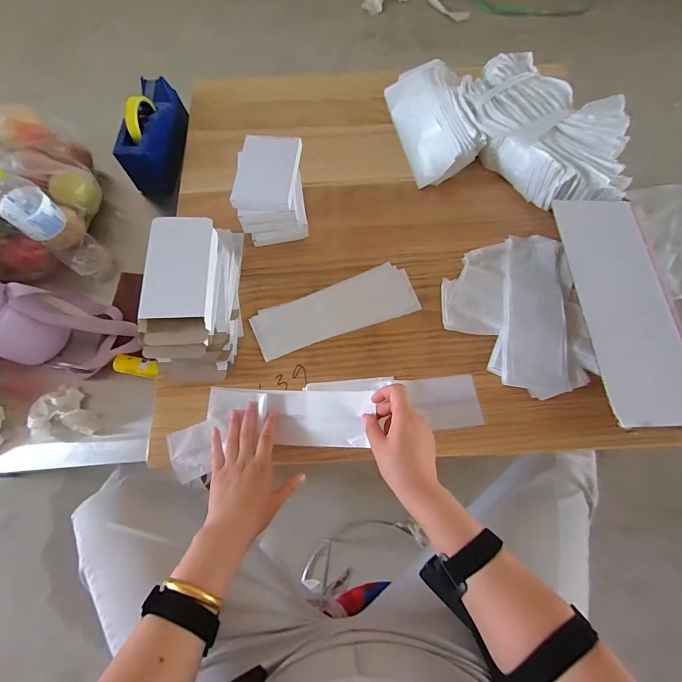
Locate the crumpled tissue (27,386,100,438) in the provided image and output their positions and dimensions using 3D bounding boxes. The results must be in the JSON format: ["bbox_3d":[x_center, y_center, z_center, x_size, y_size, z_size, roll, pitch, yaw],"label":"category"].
[{"bbox_3d":[-0.440,0.111,0.576,0.093,0.034,0.074,-5,70,0],"label":"crumpled tissue"}]

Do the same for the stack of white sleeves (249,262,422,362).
[{"bbox_3d":[-0.008,-0.049,0.568,0.256,0.017,0.088,-21,71,-6],"label":"stack of white sleeves"}]

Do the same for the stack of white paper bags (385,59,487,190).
[{"bbox_3d":[0.172,-0.422,0.669,0.130,0.062,0.272,-13,71,-3],"label":"stack of white paper bags"}]

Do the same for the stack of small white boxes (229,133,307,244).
[{"bbox_3d":[-0.106,-0.229,0.577,0.097,0.116,0.134,-3,70,0],"label":"stack of small white boxes"}]

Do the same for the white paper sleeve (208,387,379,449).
[{"bbox_3d":[-0.076,0.106,0.506,0.229,0.014,0.077,-1,61,7],"label":"white paper sleeve"}]

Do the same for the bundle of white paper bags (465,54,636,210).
[{"bbox_3d":[0.354,-0.361,0.629,0.306,0.081,0.214,38,76,14],"label":"bundle of white paper bags"}]

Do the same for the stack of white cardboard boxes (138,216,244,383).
[{"bbox_3d":[-0.211,-0.075,0.528,0.109,0.121,0.251,2,71,2],"label":"stack of white cardboard boxes"}]

